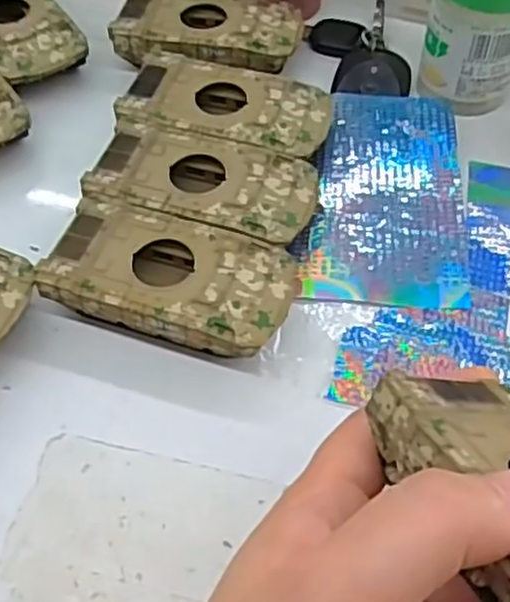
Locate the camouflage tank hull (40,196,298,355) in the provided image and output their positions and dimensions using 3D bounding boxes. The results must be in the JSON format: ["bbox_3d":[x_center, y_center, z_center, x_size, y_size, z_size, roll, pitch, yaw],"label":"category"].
[{"bbox_3d":[-0.033,-0.006,0.303,0.094,0.026,0.051,15,56,11],"label":"camouflage tank hull"}]

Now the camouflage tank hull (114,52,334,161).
[{"bbox_3d":[-0.013,-0.089,0.359,0.096,0.021,0.056,7,55,6],"label":"camouflage tank hull"}]

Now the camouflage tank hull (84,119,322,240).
[{"bbox_3d":[-0.022,-0.049,0.332,0.095,0.022,0.049,13,56,10],"label":"camouflage tank hull"}]

